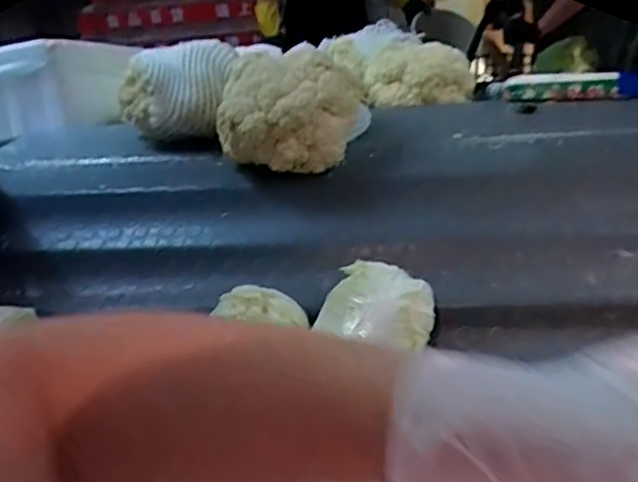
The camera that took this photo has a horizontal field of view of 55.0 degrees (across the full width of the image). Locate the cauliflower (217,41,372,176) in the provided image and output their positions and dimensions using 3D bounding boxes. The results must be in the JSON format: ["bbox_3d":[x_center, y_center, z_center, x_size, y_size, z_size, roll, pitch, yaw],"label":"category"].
[{"bbox_3d":[-0.047,-0.192,0.888,0.214,0.123,0.159,-4,32,5],"label":"cauliflower"}]

